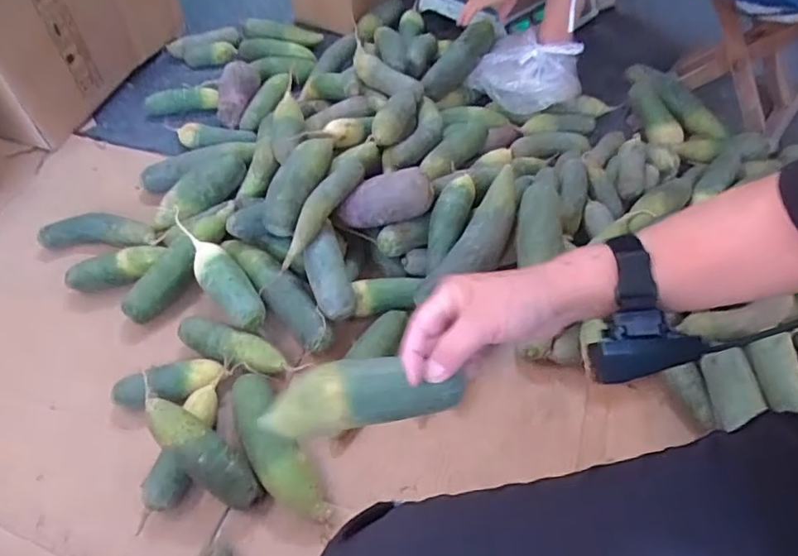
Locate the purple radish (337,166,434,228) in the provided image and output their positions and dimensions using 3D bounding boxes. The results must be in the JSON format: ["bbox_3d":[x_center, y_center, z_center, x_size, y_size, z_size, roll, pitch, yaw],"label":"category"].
[{"bbox_3d":[-0.029,-0.132,0.941,0.167,0.069,0.067,-17,50,19],"label":"purple radish"}]

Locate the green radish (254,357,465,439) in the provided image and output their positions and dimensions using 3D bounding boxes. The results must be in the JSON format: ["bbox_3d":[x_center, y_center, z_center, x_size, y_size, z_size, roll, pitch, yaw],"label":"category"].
[{"bbox_3d":[-0.042,0.094,0.443,0.169,0.047,0.048,-13,49,22],"label":"green radish"}]

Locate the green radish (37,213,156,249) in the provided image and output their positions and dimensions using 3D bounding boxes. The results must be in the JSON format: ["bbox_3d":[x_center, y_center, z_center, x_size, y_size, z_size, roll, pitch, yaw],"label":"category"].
[{"bbox_3d":[-0.538,-0.080,1.032,0.220,0.055,0.062,6,53,5],"label":"green radish"}]

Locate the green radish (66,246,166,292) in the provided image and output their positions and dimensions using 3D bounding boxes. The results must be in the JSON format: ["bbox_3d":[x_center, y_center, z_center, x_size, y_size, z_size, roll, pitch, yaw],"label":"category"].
[{"bbox_3d":[-0.482,-0.016,0.978,0.164,0.065,0.046,-15,54,-10],"label":"green radish"}]

